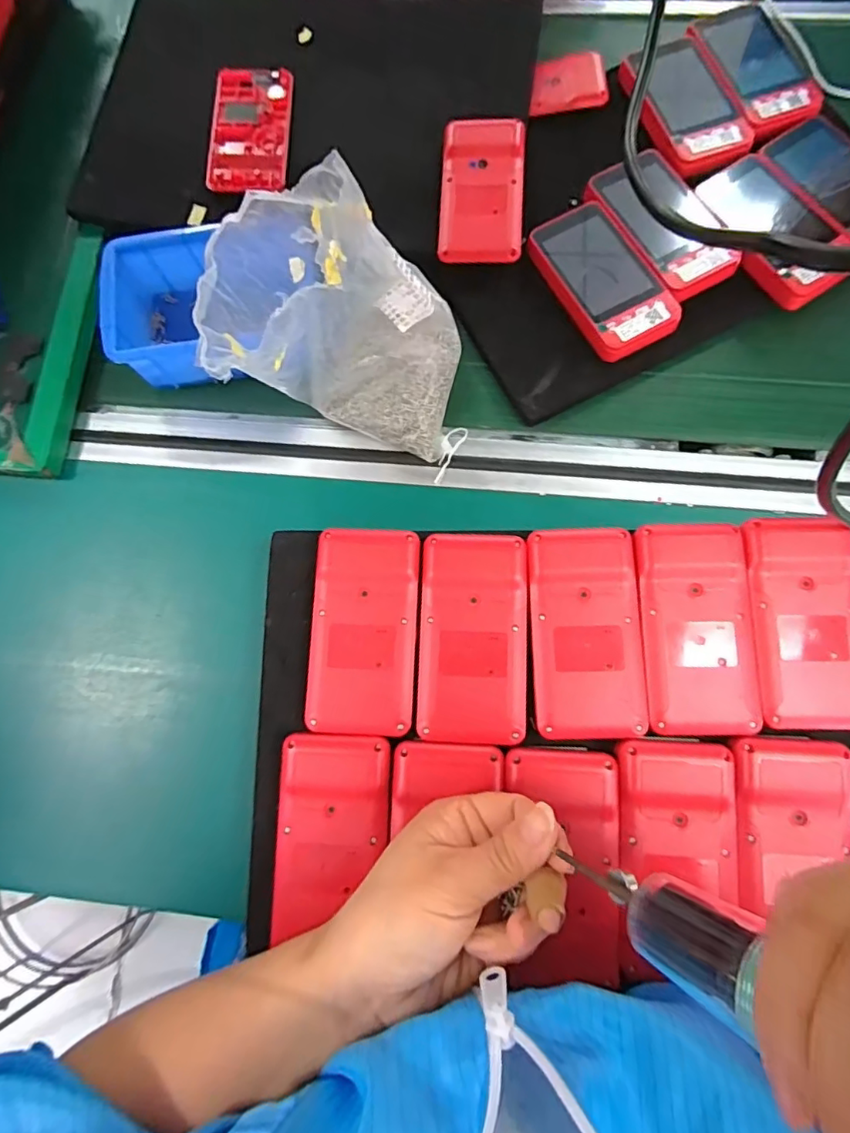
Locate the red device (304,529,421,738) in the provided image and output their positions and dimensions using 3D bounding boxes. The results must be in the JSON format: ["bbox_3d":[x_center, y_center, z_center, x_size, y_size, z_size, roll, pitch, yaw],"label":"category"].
[{"bbox_3d":[-0.036,0.037,0.315,0.062,0.017,0.117,3,78,3],"label":"red device"}]

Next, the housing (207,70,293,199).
[{"bbox_3d":[-0.140,-0.353,0.429,0.062,0.008,0.126,-1,78,2],"label":"housing"}]

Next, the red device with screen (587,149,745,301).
[{"bbox_3d":[0.178,-0.256,0.397,0.070,0.014,0.119,-34,79,-5],"label":"red device with screen"}]

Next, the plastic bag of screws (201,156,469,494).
[{"bbox_3d":[-0.054,-0.152,0.333,0.152,0.143,0.114,4,79,4],"label":"plastic bag of screws"}]

